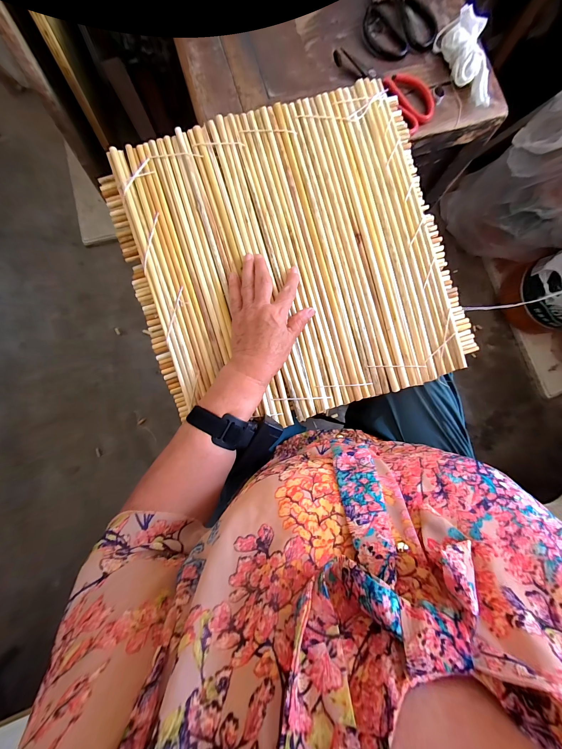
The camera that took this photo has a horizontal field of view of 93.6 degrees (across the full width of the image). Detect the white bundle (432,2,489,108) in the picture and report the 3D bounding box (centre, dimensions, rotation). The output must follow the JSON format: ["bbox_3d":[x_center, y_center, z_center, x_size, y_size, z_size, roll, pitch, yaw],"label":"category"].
[{"bbox_3d":[0.269,-0.454,0.378,0.046,0.030,0.139,-19,86,-5],"label":"white bundle"}]

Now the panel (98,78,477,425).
[{"bbox_3d":[0.010,-0.149,0.360,0.415,0.017,0.404,-18,91,0],"label":"panel"}]

